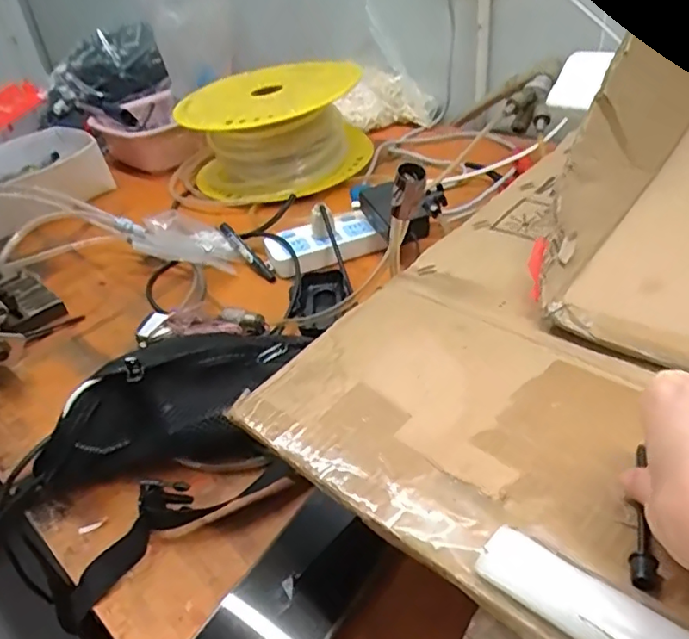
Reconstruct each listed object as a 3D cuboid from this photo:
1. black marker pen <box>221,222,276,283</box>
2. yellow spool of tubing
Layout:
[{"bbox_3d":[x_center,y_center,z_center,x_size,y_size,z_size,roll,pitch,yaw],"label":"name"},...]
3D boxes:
[{"bbox_3d":[-0.126,-0.086,0.751,0.018,0.012,0.135,-27,53,-25],"label":"black marker pen"},{"bbox_3d":[-0.113,-0.298,0.923,0.219,0.159,0.228,24,46,37],"label":"yellow spool of tubing"}]

